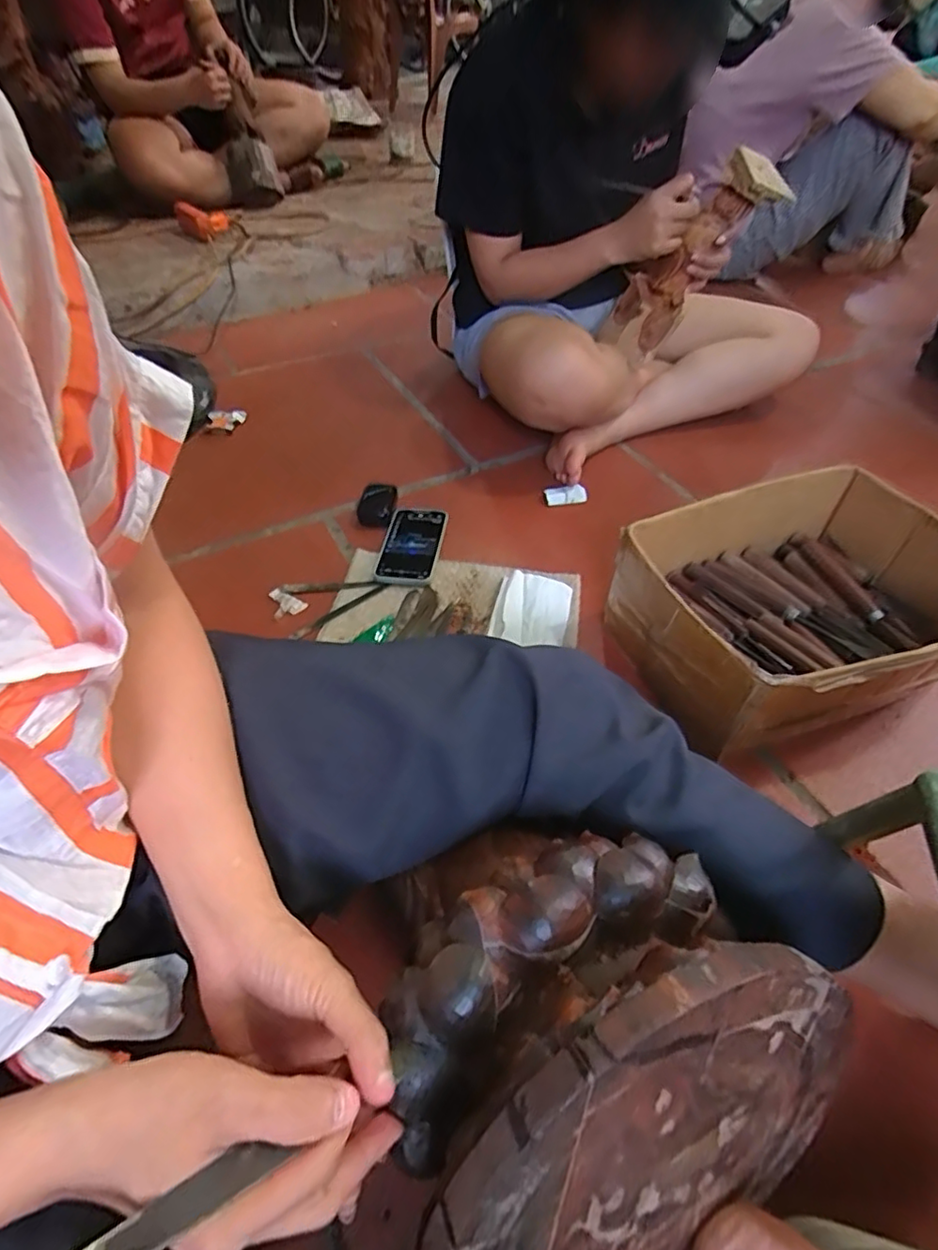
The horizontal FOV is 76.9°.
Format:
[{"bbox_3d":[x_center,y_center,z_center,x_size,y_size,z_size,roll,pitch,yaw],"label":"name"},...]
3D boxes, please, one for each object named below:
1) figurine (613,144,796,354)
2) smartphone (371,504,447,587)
[{"bbox_3d":[0.315,-0.523,0.862,0.095,0.286,0.079,43,57,-2],"label":"figurine"},{"bbox_3d":[-0.082,-0.112,0.831,0.080,0.014,0.150,9,49,4],"label":"smartphone"}]

